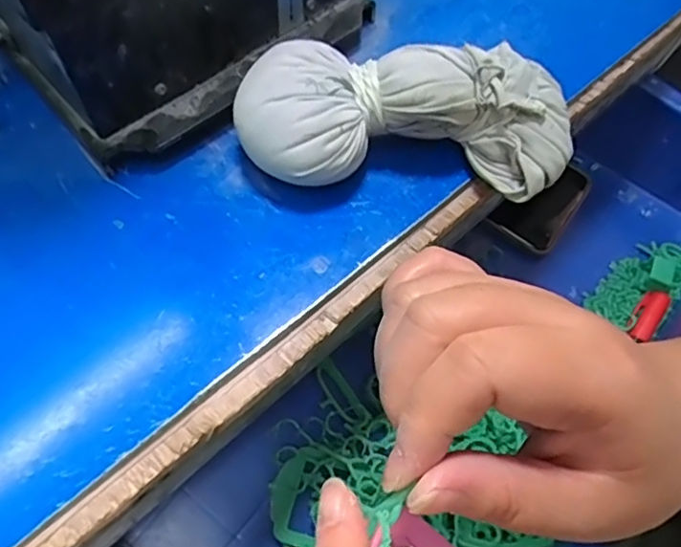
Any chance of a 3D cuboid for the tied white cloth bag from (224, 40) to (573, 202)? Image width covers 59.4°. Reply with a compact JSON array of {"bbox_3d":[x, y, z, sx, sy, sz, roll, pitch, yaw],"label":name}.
[{"bbox_3d":[0.028,-0.064,0.253,0.139,0.047,0.057,0,61,-1],"label":"tied white cloth bag"}]

